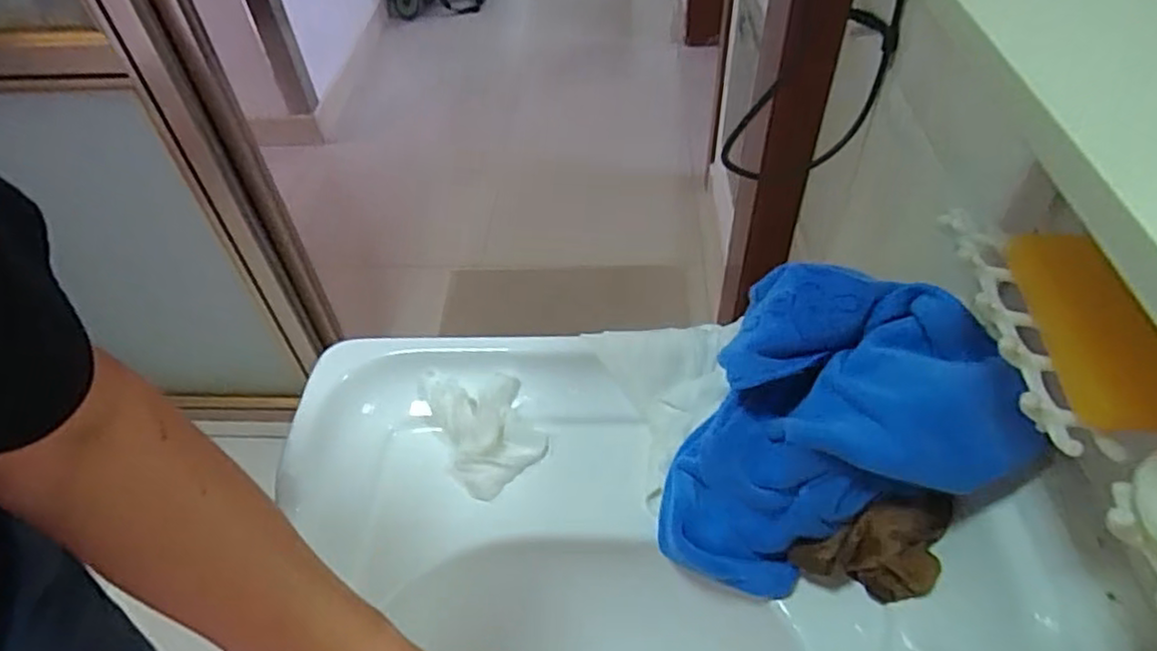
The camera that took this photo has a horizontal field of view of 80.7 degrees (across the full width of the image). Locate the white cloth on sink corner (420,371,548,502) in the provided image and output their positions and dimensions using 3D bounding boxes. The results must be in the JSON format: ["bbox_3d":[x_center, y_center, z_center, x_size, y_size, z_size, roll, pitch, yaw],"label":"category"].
[{"bbox_3d":[-0.073,0.073,0.518,0.070,0.032,0.103,-25,51,-17],"label":"white cloth on sink corner"}]

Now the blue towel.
[{"bbox_3d":[0.139,0.057,0.435,0.188,0.131,0.163,-12,49,-6],"label":"blue towel"}]

